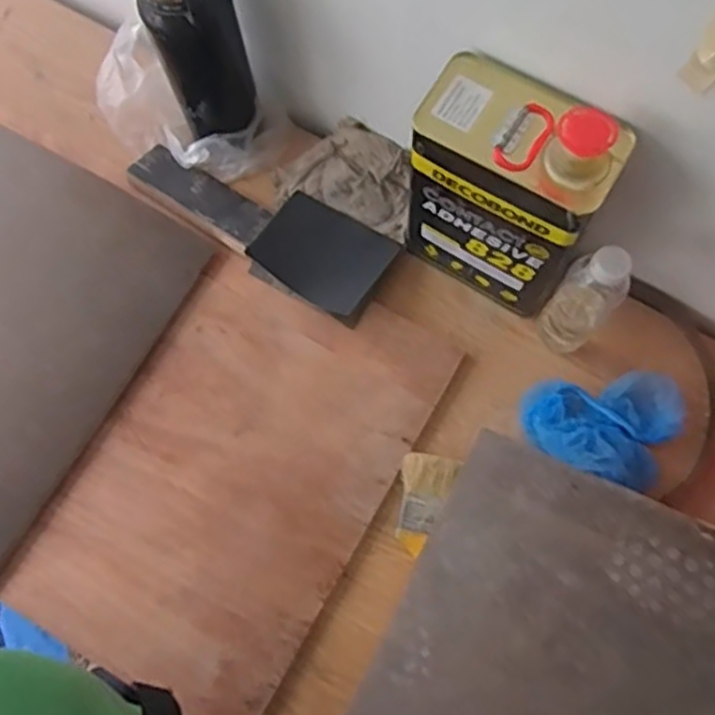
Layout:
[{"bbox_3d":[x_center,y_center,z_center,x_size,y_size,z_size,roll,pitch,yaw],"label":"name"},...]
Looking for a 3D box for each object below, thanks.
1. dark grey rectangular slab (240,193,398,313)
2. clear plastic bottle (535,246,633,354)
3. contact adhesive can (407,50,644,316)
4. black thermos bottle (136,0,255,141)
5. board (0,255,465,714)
[{"bbox_3d":[-0.040,-0.116,0.785,0.136,0.019,0.108,33,69,11],"label":"dark grey rectangular slab"},{"bbox_3d":[0.222,-0.061,0.692,0.054,0.171,0.053,-41,77,-10],"label":"clear plastic bottle"},{"bbox_3d":[0.139,-0.152,0.678,0.174,0.253,0.093,32,77,10],"label":"contact adhesive can"},{"bbox_3d":[-0.157,-0.309,0.712,0.084,0.215,0.063,-14,74,-3],"label":"black thermos bottle"},{"bbox_3d":[-0.124,0.116,0.744,0.290,0.016,0.443,29,76,10],"label":"board"}]

